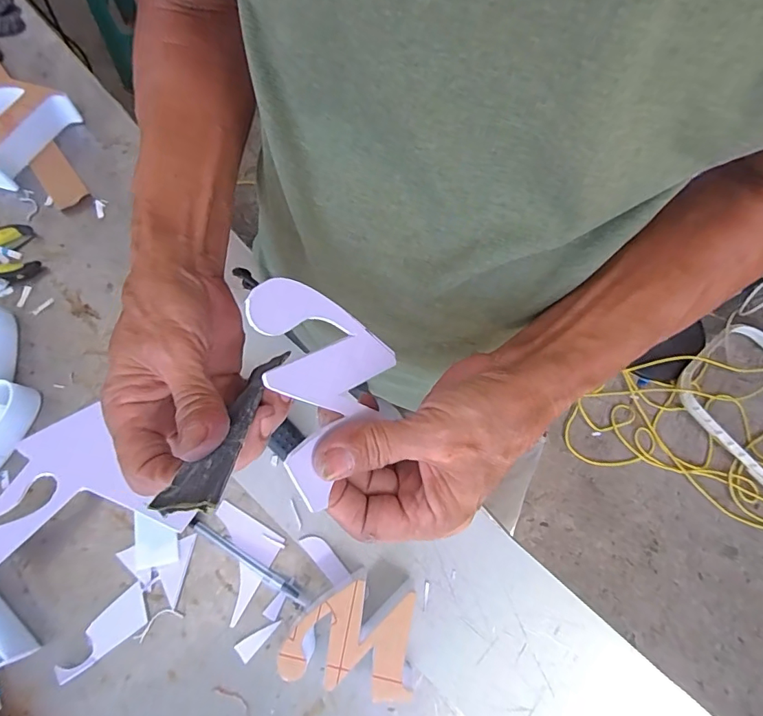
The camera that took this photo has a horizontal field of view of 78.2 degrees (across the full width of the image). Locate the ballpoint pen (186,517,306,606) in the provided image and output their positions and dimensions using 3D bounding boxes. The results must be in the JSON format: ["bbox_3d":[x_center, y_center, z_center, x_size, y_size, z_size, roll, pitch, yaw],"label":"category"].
[{"bbox_3d":[-0.123,0.187,0.430,0.128,0.012,0.010,30,74,8],"label":"ballpoint pen"}]

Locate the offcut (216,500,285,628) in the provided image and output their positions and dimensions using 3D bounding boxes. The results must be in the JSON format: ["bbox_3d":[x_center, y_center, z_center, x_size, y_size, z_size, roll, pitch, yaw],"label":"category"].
[{"bbox_3d":[-0.139,0.186,0.434,0.069,0.006,0.082,28,73,7],"label":"offcut"}]

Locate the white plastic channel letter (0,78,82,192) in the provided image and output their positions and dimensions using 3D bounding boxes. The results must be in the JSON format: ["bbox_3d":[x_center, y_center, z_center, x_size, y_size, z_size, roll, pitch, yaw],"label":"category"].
[{"bbox_3d":[-0.443,-0.269,0.557,0.083,0.048,0.132,27,73,7],"label":"white plastic channel letter"}]

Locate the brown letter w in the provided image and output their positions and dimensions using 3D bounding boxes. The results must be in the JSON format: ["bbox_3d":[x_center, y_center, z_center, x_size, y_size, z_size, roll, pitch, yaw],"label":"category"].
[{"bbox_3d":[-0.024,0.230,0.397,0.109,0.051,0.085,12,72,2],"label":"brown letter w"}]

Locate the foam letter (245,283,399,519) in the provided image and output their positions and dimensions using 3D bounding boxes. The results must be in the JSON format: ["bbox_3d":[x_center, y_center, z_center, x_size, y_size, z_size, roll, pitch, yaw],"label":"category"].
[{"bbox_3d":[-0.022,0.011,0.241,0.080,0.004,0.106,-20,101,-44],"label":"foam letter"}]

